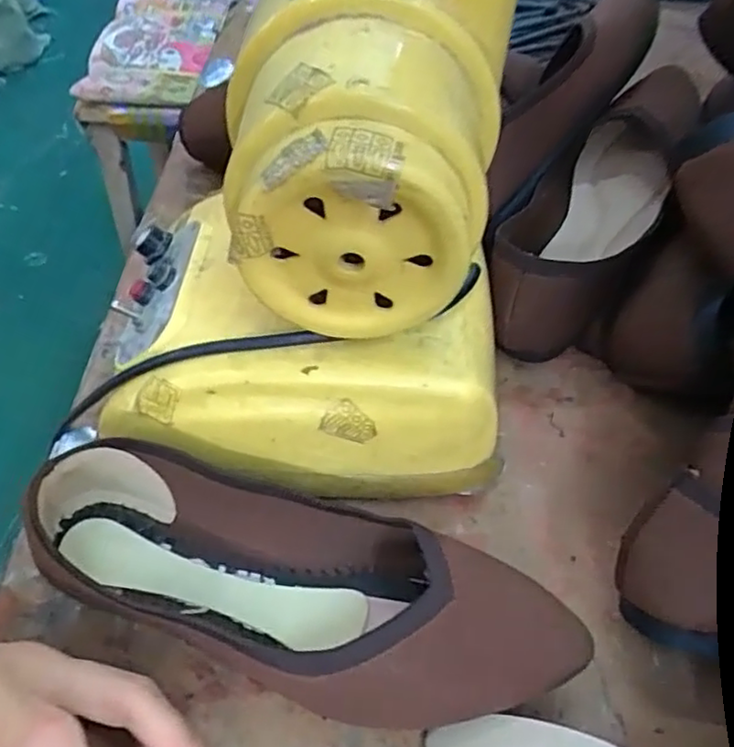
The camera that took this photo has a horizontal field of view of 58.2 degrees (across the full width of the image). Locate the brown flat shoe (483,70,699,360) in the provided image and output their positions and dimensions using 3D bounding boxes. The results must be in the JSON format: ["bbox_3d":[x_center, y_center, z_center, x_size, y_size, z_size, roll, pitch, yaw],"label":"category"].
[{"bbox_3d":[0.147,-0.099,0.434,0.075,0.088,0.224,26,54,17],"label":"brown flat shoe"}]

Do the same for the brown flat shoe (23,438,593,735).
[{"bbox_3d":[-0.031,0.095,0.291,0.243,0.056,0.086,9,51,5],"label":"brown flat shoe"}]

